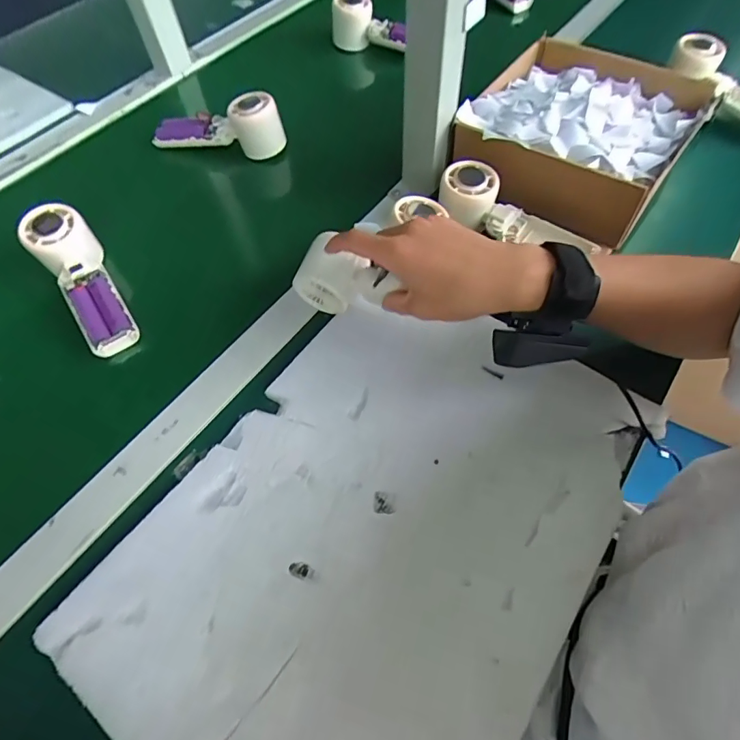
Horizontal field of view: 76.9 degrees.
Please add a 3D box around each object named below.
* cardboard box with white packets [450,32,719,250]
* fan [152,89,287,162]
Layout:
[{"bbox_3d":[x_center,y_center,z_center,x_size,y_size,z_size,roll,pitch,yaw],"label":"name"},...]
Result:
[{"bbox_3d":[0.230,-0.261,0.518,0.214,0.075,0.261,29,64,18],"label":"cardboard box with white packets"},{"bbox_3d":[-0.186,-0.303,0.569,0.165,0.053,0.051,11,60,8],"label":"fan"}]

